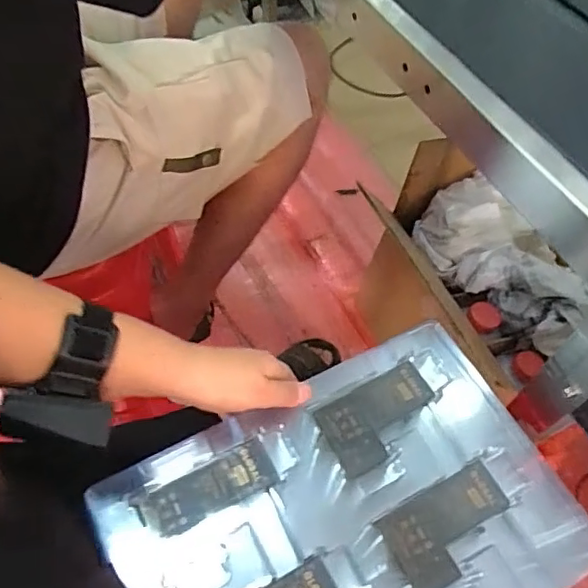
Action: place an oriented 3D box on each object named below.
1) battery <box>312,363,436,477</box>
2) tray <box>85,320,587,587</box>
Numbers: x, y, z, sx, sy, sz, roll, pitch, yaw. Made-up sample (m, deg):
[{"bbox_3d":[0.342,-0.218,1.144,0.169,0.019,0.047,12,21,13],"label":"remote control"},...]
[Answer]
[{"bbox_3d":[0.075,0.103,0.490,0.103,0.006,0.061,-25,61,-17],"label":"battery"},{"bbox_3d":[0.041,0.176,0.441,0.330,0.017,0.227,-23,61,-16],"label":"tray"}]

